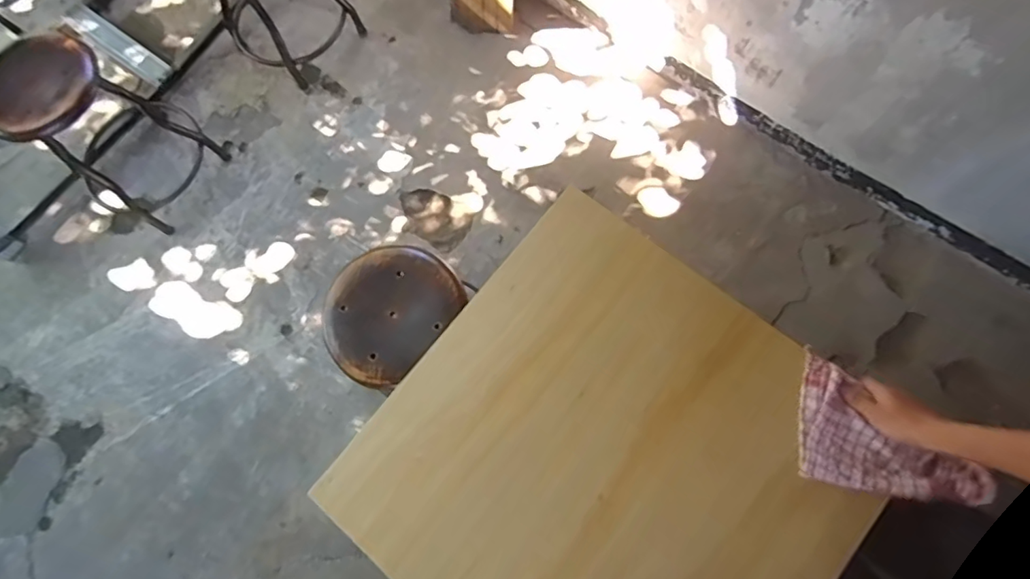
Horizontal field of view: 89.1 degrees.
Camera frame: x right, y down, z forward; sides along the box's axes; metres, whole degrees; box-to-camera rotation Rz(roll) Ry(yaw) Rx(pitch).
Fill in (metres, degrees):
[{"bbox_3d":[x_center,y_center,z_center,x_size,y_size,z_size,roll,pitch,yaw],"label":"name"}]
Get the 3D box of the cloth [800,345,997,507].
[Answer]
[{"bbox_3d":[0.487,0.184,0.676,0.212,0.042,0.160,12,78,4],"label":"cloth"}]

